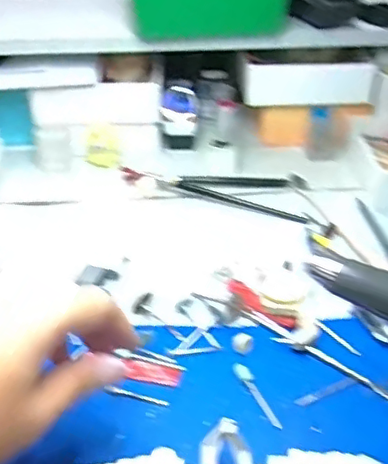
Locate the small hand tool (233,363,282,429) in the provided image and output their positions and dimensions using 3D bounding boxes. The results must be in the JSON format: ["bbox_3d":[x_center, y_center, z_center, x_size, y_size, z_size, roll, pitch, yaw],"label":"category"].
[{"bbox_3d":[0.042,0.103,0.375,0.009,0.007,0.051,-20,41,-25],"label":"small hand tool"}]

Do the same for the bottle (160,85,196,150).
[{"bbox_3d":[-0.017,-0.125,0.640,0.036,0.064,0.028,-1,37,-1],"label":"bottle"}]

